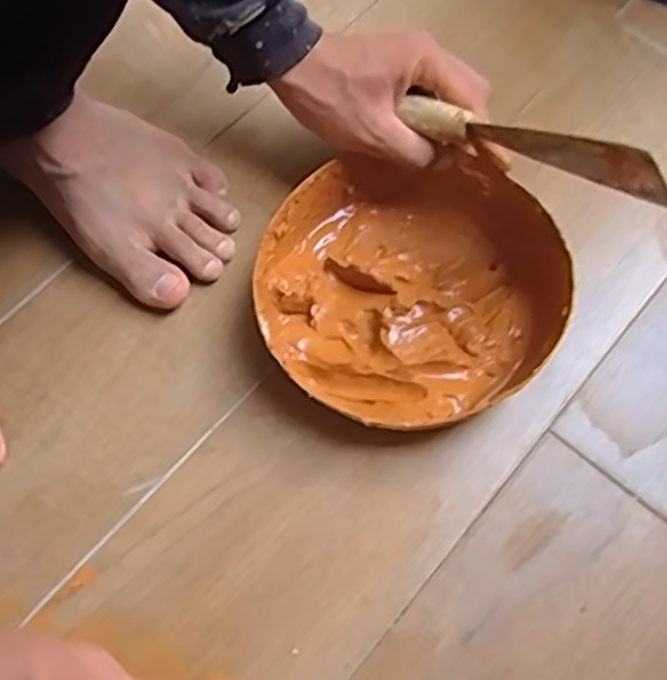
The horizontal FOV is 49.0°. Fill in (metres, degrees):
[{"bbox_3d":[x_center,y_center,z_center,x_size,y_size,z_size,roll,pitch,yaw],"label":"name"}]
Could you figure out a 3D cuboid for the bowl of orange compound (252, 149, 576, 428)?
[{"bbox_3d":[0.049,-0.034,0.450,0.174,0.051,0.170,0,66,0],"label":"bowl of orange compound"}]

